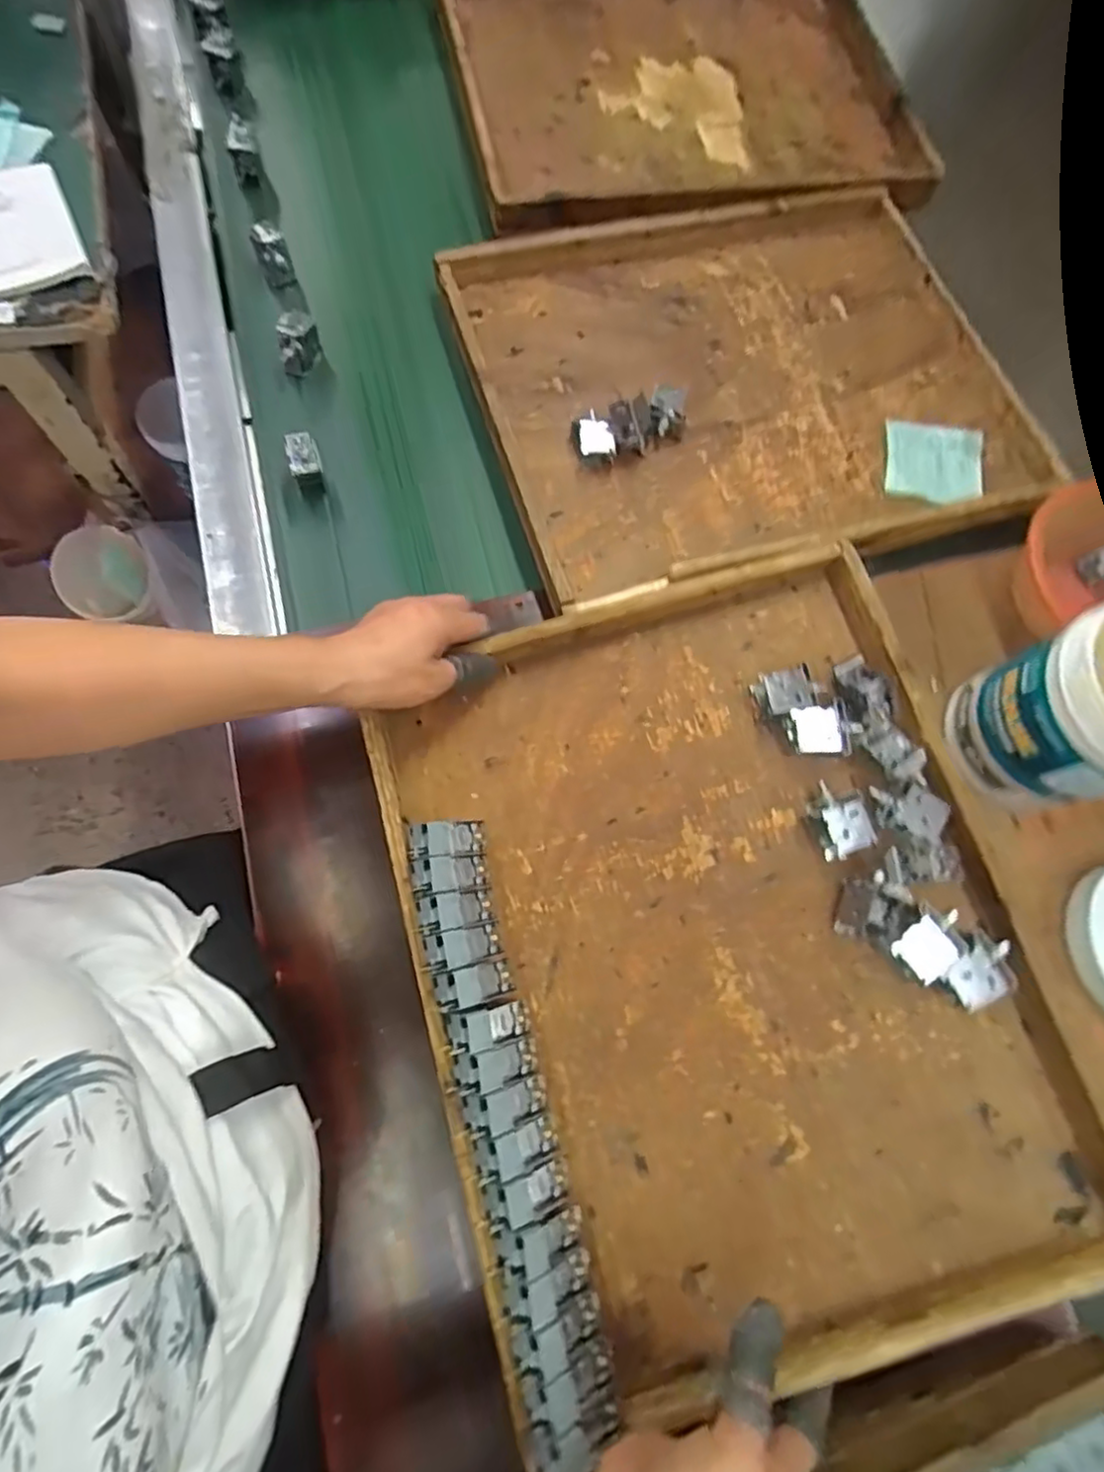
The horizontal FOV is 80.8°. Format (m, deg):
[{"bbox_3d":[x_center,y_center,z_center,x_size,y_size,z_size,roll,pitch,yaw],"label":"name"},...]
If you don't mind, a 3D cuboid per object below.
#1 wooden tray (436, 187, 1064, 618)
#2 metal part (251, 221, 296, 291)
[{"bbox_3d":[0.182,-0.336,0.612,0.494,0.048,0.403,-17,72,-7],"label":"wooden tray"},{"bbox_3d":[-0.265,-0.457,0.617,0.029,0.054,0.024,-22,77,-12],"label":"metal part"}]

